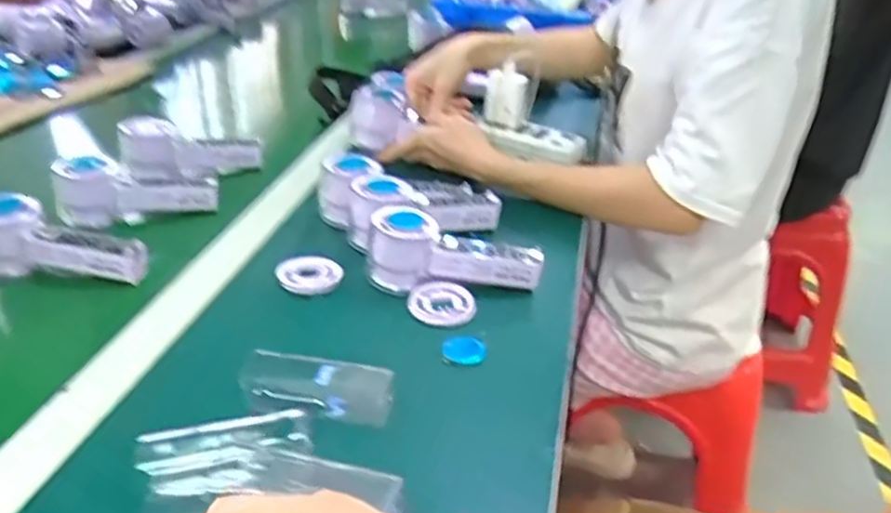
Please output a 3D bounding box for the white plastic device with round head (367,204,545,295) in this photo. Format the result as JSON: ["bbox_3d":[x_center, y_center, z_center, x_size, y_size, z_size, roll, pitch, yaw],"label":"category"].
[{"bbox_3d":[0.009,-0.003,0.630,0.144,0.059,0.044,6,30,7],"label":"white plastic device with round head"}]

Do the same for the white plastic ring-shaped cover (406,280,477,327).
[{"bbox_3d":[-0.002,0.039,0.614,0.056,0.012,0.051,5,30,5],"label":"white plastic ring-shaped cover"}]

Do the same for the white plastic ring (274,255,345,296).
[{"bbox_3d":[-0.121,0.016,0.642,0.050,0.014,0.048,1,29,-1],"label":"white plastic ring"}]

